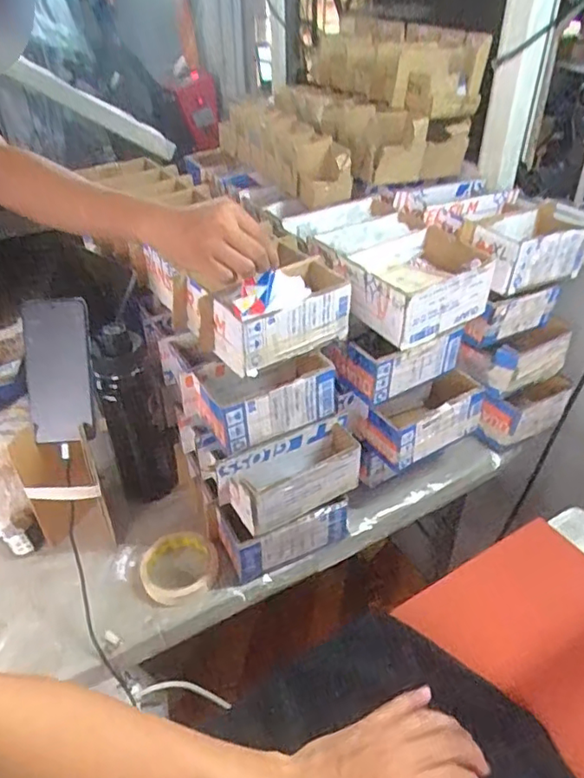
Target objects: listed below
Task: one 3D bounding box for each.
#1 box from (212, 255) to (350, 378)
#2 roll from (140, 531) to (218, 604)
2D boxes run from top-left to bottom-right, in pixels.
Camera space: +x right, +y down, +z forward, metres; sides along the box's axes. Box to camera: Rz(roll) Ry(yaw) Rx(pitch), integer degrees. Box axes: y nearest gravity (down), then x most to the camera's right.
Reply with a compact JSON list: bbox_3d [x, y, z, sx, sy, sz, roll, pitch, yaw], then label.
[{"bbox_3d":[-0.004,-0.096,0.689,0.182,0.082,0.088,-28,49,-29],"label":"box"},{"bbox_3d":[-0.145,0.226,0.735,0.096,0.017,0.101,0,41,0],"label":"roll"}]

